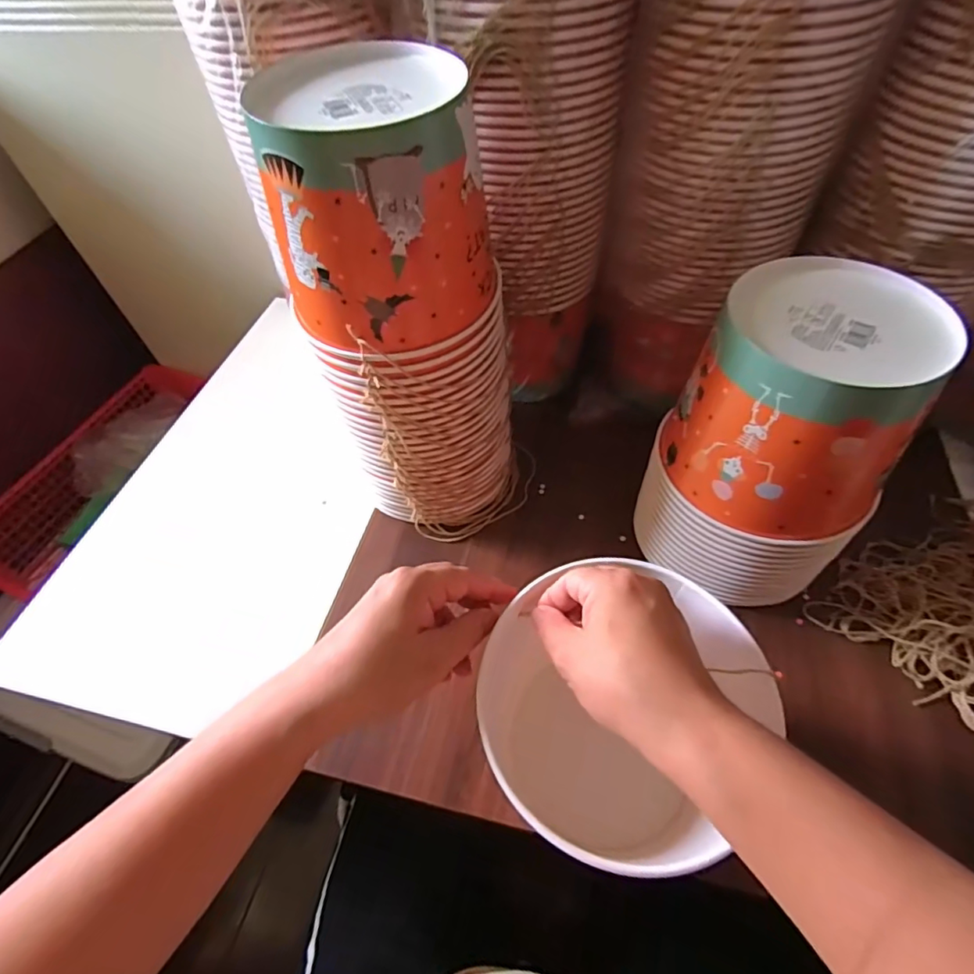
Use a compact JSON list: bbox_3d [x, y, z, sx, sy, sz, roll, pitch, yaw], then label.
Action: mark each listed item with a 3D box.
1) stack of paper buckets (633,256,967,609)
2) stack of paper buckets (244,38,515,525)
[{"bbox_3d":[0.217,-0.022,0.407,0.148,0.235,0.142,30,62,24],"label":"stack of paper buckets"},{"bbox_3d":[-0.063,-0.121,0.441,0.148,0.341,0.156,-3,54,3],"label":"stack of paper buckets"}]

